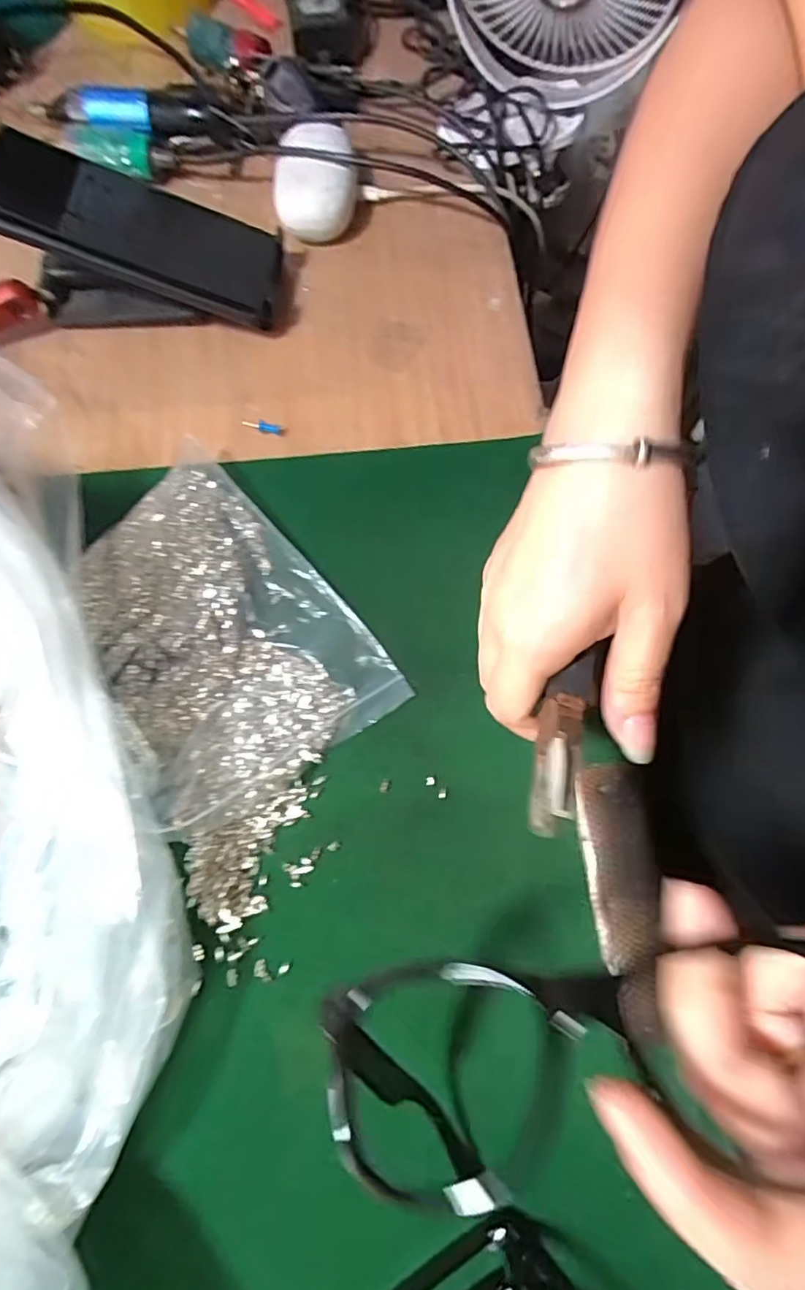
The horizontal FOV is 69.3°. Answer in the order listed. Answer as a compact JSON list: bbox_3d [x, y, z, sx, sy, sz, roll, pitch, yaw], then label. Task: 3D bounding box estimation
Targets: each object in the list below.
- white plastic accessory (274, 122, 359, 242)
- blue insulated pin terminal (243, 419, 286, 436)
[{"bbox_3d":[-0.061,-0.328,0.411,0.057,0.031,0.088,-3,71,0],"label":"white plastic accessory"},{"bbox_3d":[-0.086,-0.135,0.362,0.027,0.004,0.008,12,71,5],"label":"blue insulated pin terminal"}]

